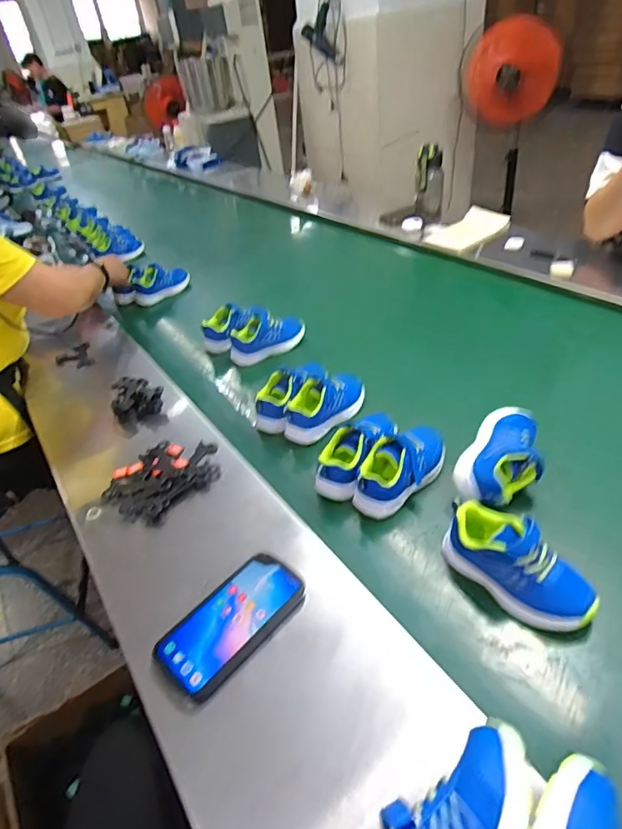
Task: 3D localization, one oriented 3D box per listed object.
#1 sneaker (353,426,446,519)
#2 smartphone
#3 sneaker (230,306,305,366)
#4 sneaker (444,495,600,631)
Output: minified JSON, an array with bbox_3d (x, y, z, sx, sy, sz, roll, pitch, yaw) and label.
[{"bbox_3d":[0.120,0.073,0.665,0.067,0.076,0.150,27,49,35],"label":"sneaker"},{"bbox_3d":[-0.084,0.219,0.522,0.083,0.018,0.157,28,50,36],"label":"smartphone"},{"bbox_3d":[-0.094,-0.169,0.997,0.161,0.068,0.075,-23,41,-19],"label":"sneaker"},{"bbox_3d":[0.219,0.160,0.524,0.066,0.075,0.160,-34,46,-30],"label":"sneaker"}]

